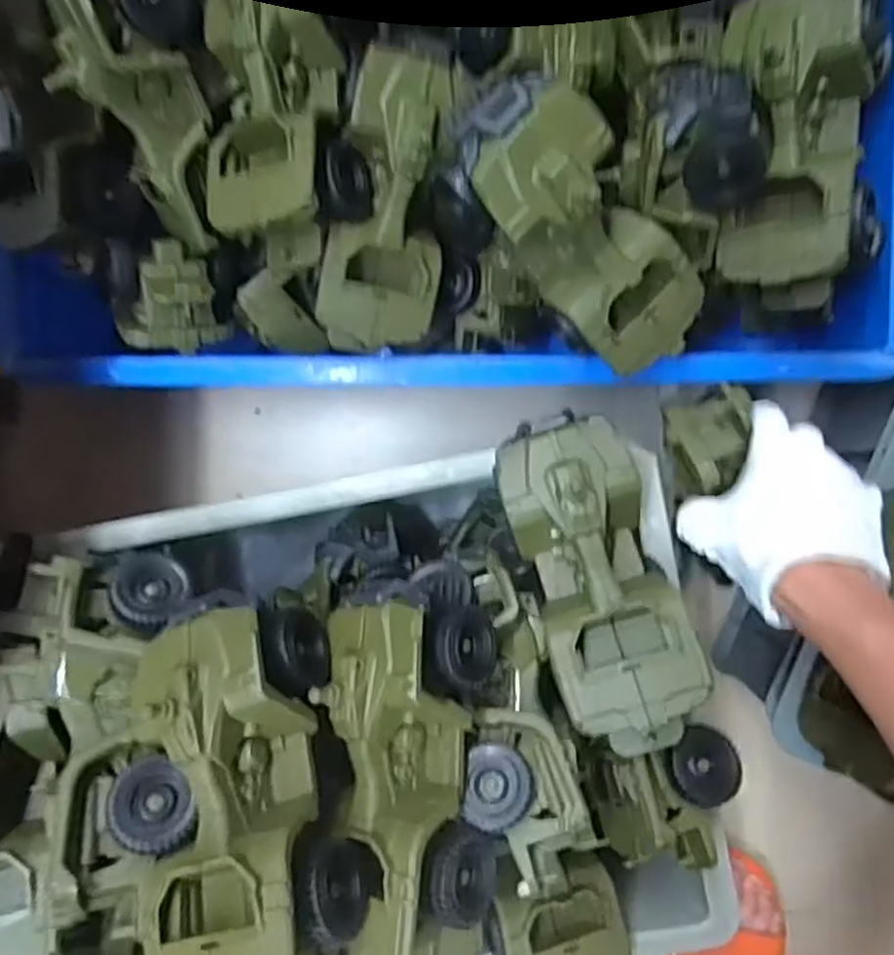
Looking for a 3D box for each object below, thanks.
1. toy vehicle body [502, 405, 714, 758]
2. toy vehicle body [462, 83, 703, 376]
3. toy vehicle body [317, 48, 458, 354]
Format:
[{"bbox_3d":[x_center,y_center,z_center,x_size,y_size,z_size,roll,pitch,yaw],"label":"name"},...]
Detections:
[{"bbox_3d":[0.087,0.057,0.432,0.077,0.057,0.194,-17,75,2],"label":"toy vehicle body"},{"bbox_3d":[0.081,-0.144,0.444,0.079,0.064,0.186,-44,124,3],"label":"toy vehicle body"},{"bbox_3d":[-0.037,-0.169,0.483,0.075,0.051,0.186,10,112,0],"label":"toy vehicle body"}]

